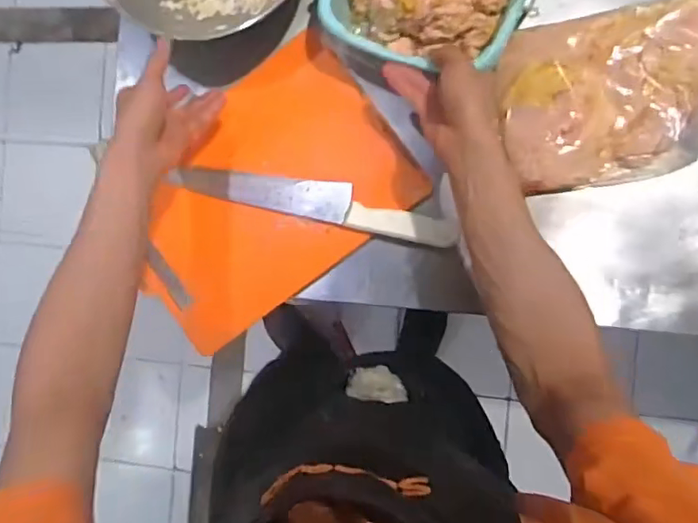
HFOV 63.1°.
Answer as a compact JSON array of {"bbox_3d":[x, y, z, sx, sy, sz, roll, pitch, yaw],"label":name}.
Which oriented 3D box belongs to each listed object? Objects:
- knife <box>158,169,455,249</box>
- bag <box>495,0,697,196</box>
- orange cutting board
[{"bbox_3d":[-0.042,-0.074,0.670,0.334,0.023,0.047,13,88,4],"label":"knife"},{"bbox_3d":[0.303,-0.183,0.614,0.257,0.044,0.178,-10,87,3],"label":"bag"},{"bbox_3d":[-0.110,-0.078,0.689,0.346,0.015,0.240,-37,91,7],"label":"orange cutting board"}]

